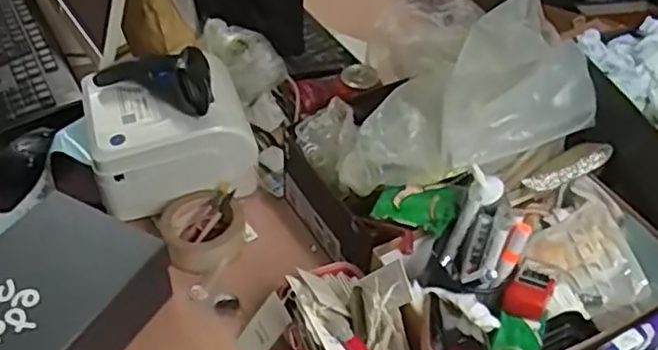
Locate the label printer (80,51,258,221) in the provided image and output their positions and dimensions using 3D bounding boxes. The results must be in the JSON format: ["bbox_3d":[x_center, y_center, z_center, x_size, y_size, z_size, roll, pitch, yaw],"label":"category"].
[{"bbox_3d":[-0.204,-0.054,0.861,0.194,0.130,0.146,-11,46,-14],"label":"label printer"}]

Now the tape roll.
[{"bbox_3d":[-0.154,0.069,0.812,0.102,0.039,0.097,1,44,-1],"label":"tape roll"}]

